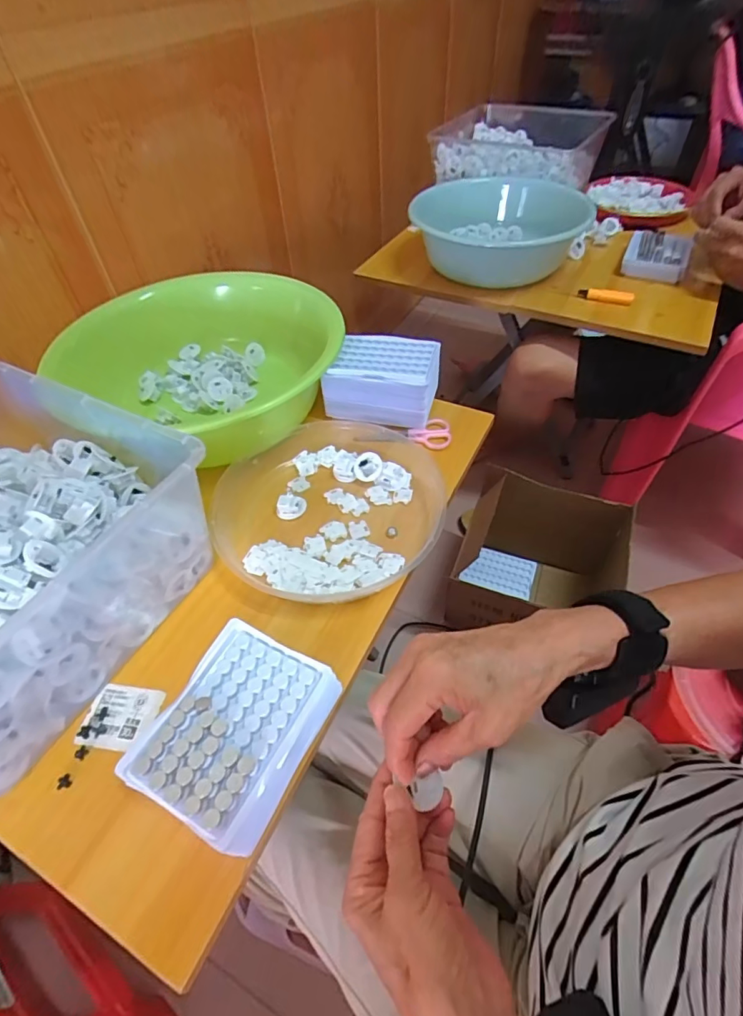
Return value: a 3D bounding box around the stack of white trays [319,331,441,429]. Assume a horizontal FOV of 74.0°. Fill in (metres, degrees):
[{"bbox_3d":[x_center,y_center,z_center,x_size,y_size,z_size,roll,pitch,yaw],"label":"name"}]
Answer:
[{"bbox_3d":[0.017,-0.162,0.625,0.133,0.071,0.091,10,51,11],"label":"stack of white trays"}]

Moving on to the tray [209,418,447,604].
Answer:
[{"bbox_3d":[-0.046,-0.002,0.523,0.229,0.043,0.247,-1,50,1],"label":"tray"}]

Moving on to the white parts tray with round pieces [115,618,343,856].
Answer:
[{"bbox_3d":[-0.096,0.166,0.367,0.107,0.047,0.129,21,54,19],"label":"white parts tray with round pieces"}]

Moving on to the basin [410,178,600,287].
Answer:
[{"bbox_3d":[0.238,-0.511,0.908,0.281,0.111,0.332,25,55,22],"label":"basin"}]

